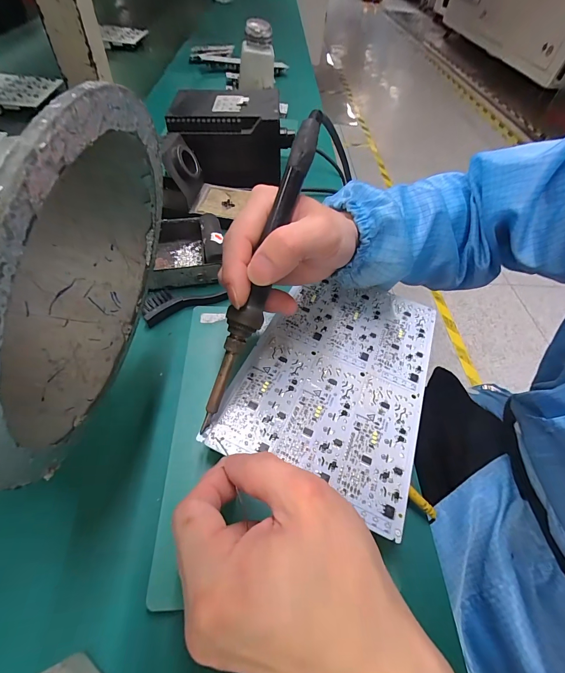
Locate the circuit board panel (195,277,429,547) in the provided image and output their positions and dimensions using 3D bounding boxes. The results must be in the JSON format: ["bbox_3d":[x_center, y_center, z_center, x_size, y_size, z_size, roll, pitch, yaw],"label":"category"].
[{"bbox_3d":[0.043,0.021,0.253,0.136,0.004,0.197,23,52,8],"label":"circuit board panel"}]

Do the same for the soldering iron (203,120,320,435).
[{"bbox_3d":[-0.013,-0.037,0.193,0.018,0.018,0.201,20,95,12],"label":"soldering iron"}]

